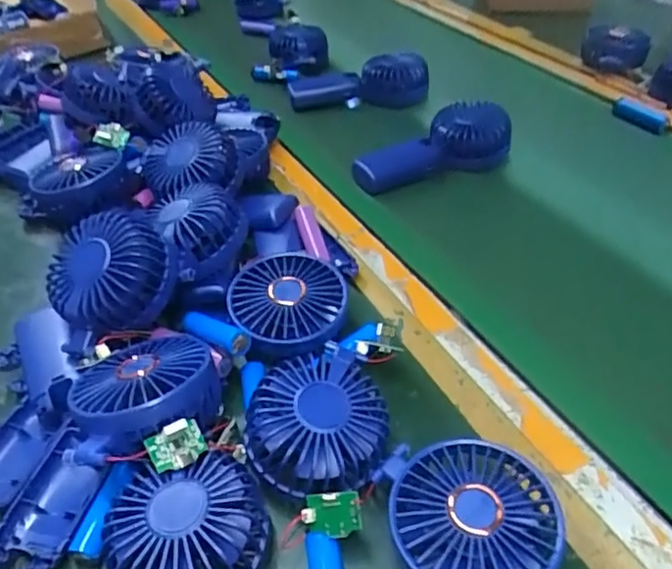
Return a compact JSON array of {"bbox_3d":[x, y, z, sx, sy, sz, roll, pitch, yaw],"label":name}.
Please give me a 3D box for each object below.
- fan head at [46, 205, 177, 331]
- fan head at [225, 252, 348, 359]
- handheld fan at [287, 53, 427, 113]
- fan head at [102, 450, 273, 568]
[{"bbox_3d":[-0.156,-0.010,0.403,0.083,0.035,0.080,20,70,12],"label":"fan head"},{"bbox_3d":[-0.035,0.018,0.440,0.086,0.041,0.090,-2,42,3],"label":"fan head"},{"bbox_3d":[0.029,-0.254,0.743,0.171,0.056,0.036,0,42,4],"label":"handheld fan"},{"bbox_3d":[-0.080,0.138,0.322,0.084,0.047,0.075,-11,42,-7],"label":"fan head"}]

